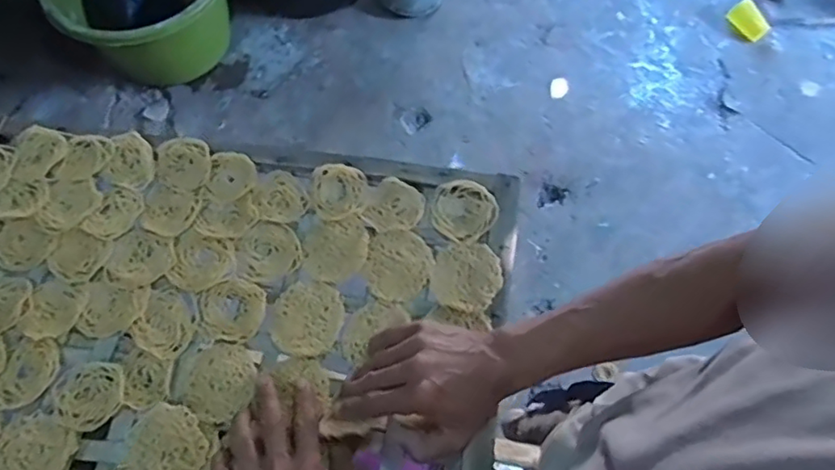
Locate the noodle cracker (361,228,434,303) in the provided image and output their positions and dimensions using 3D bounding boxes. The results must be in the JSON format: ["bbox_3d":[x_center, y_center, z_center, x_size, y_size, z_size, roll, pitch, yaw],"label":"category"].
[{"bbox_3d":[-0.019,0.030,0.590,0.067,0.004,0.074,13,68,5],"label":"noodle cracker"}]

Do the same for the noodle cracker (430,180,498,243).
[{"bbox_3d":[0.047,-0.027,0.608,0.066,0.009,0.063,0,67,0],"label":"noodle cracker"}]

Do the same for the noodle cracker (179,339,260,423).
[{"bbox_3d":[-0.186,0.135,0.545,0.063,0.008,0.069,0,67,0],"label":"noodle cracker"}]

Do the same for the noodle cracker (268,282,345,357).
[{"bbox_3d":[-0.107,0.080,0.567,0.068,0.007,0.073,0,67,0],"label":"noodle cracker"}]

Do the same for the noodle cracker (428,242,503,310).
[{"bbox_3d":[0.049,0.040,0.585,0.069,0.005,0.069,0,67,0],"label":"noodle cracker"}]

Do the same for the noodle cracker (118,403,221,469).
[{"bbox_3d":[-0.218,0.192,0.513,0.082,0.013,0.072,32,71,13],"label":"noodle cracker"}]

